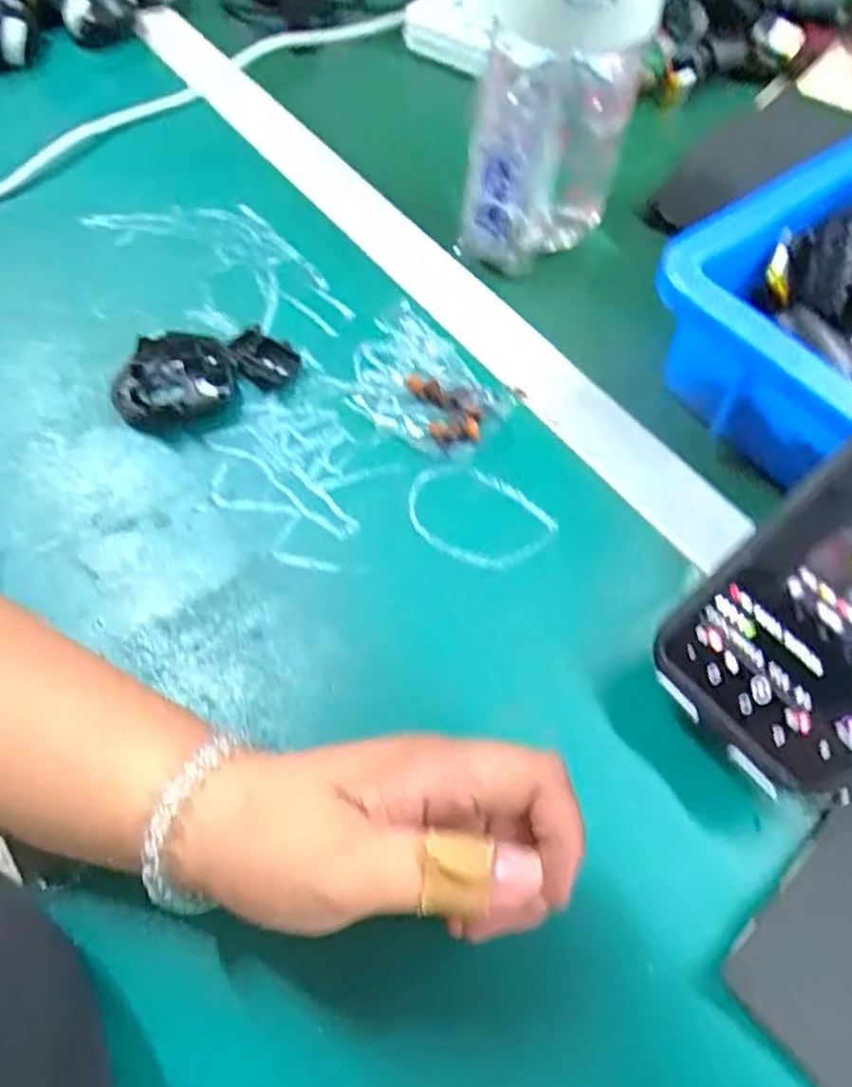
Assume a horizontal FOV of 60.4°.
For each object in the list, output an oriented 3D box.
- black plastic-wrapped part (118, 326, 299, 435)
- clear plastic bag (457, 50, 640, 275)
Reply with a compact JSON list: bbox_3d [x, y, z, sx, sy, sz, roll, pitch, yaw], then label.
[{"bbox_3d":[-0.116,-0.090,0.383,0.091,0.018,0.048,-21,62,-13],"label":"black plastic-wrapped part"},{"bbox_3d":[0.066,-0.220,0.422,0.077,0.101,0.078,15,61,8],"label":"clear plastic bag"}]

